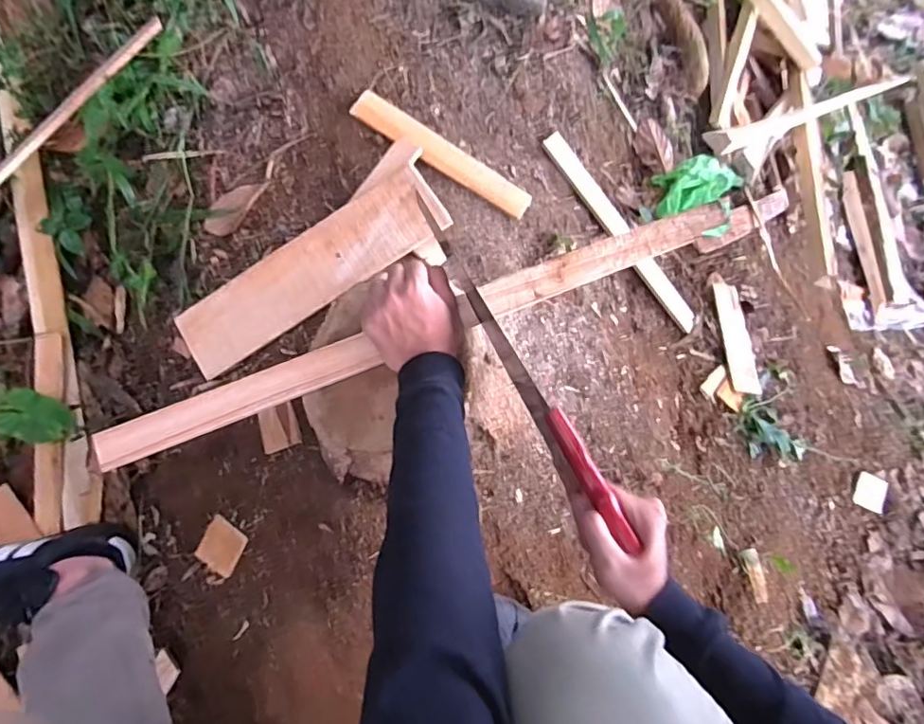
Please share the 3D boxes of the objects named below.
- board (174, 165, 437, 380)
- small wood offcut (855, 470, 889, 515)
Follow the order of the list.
[{"bbox_3d":[-0.216,-0.124,0.757,0.376,0.012,0.110,-33,78,1],"label":"board"},{"bbox_3d":[0.723,0.229,0.964,0.051,0.013,0.059,26,74,6],"label":"small wood offcut"}]

